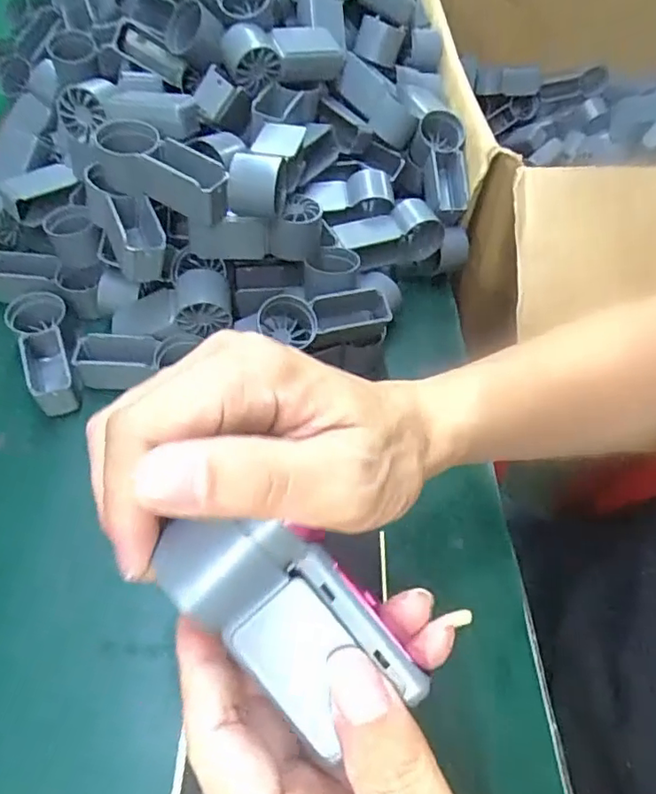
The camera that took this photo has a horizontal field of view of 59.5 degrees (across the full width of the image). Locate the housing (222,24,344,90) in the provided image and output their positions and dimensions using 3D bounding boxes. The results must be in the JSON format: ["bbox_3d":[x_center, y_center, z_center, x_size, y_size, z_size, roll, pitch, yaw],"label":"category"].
[{"bbox_3d":[-0.032,-0.267,0.452,0.096,0.038,0.034,-23,60,-18],"label":"housing"}]

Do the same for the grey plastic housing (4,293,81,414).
[{"bbox_3d":[-0.201,-0.030,0.409,0.039,0.030,0.100,-18,57,-18],"label":"grey plastic housing"}]

